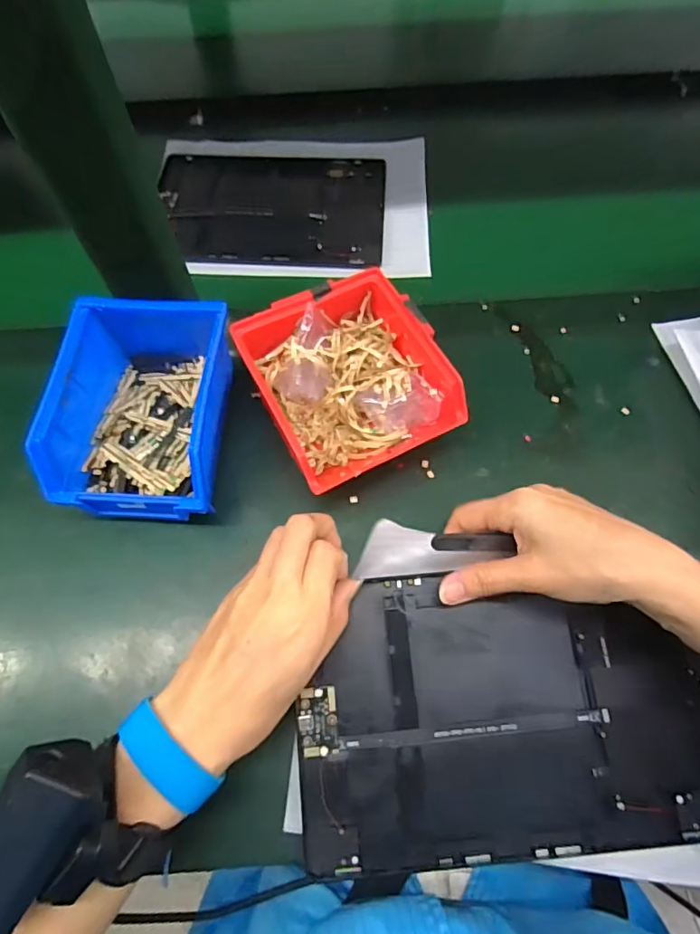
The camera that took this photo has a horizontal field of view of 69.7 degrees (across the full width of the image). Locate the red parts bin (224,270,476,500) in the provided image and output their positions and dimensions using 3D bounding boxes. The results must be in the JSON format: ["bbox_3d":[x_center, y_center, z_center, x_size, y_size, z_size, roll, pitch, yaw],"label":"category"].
[{"bbox_3d":[-0.002,-0.059,0.366,0.120,0.068,0.132,-26,66,-12],"label":"red parts bin"}]

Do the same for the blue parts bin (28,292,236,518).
[{"bbox_3d":[-0.139,-0.043,0.357,0.107,0.078,0.156,3,63,2],"label":"blue parts bin"}]

